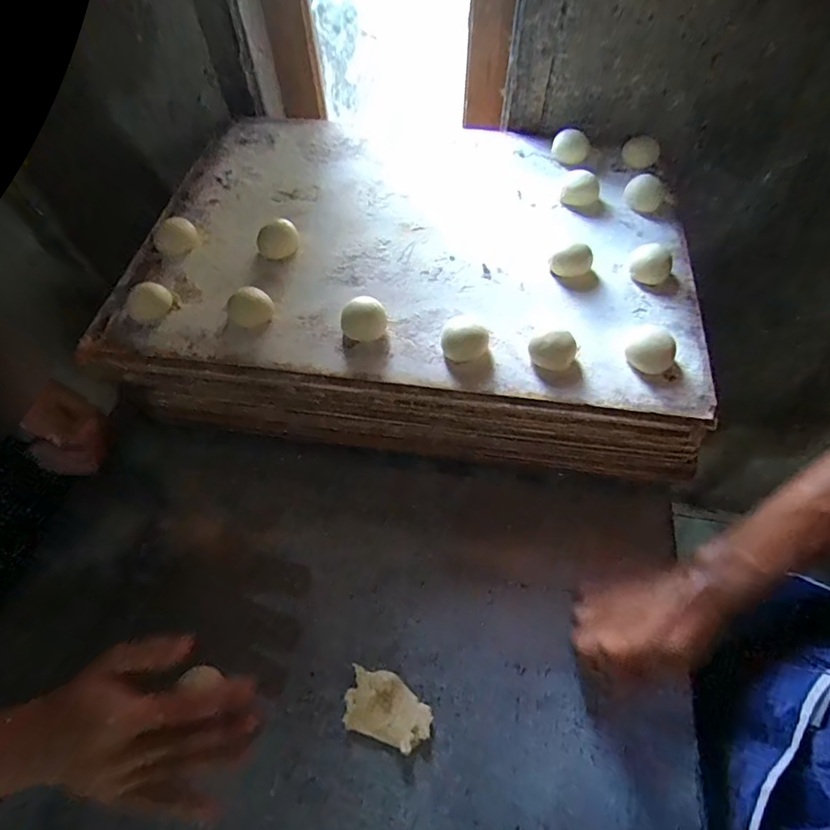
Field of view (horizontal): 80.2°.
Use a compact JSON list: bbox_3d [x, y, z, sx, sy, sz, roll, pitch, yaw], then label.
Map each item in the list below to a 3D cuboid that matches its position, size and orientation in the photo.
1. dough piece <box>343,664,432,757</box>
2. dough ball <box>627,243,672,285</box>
[{"bbox_3d":[-0.021,0.243,0.407,0.071,0.011,0.047,17,61,11],"label":"dough piece"},{"bbox_3d":[0.234,-0.149,0.494,0.035,0.026,0.036,5,60,6],"label":"dough ball"}]

